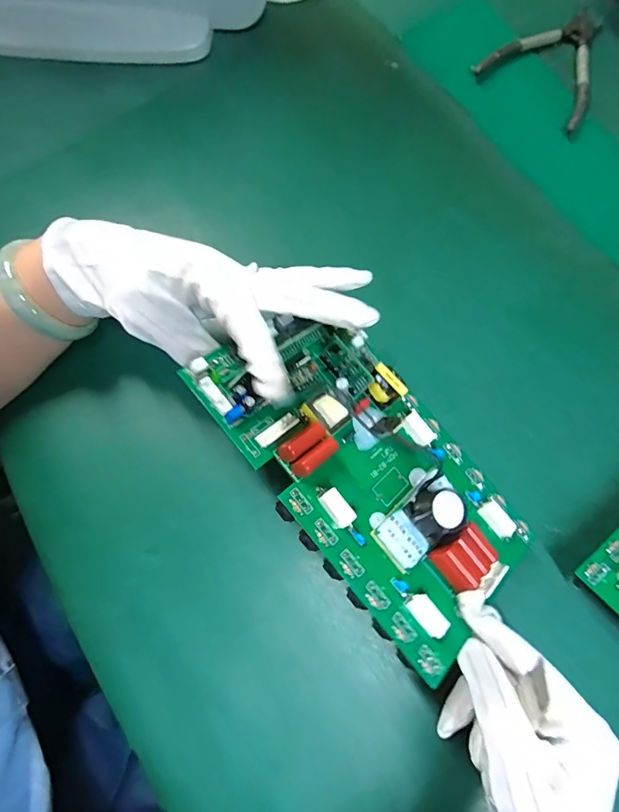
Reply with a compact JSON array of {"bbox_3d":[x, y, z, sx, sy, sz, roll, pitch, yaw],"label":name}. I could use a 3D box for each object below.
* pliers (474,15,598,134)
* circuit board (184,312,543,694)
[{"bbox_3d":[0.242,-0.338,0.411,0.110,0.009,0.129,38,79,7],"label":"pliers"},{"bbox_3d":[0.040,0.032,0.267,0.126,0.050,0.226,-35,83,-29],"label":"circuit board"}]

